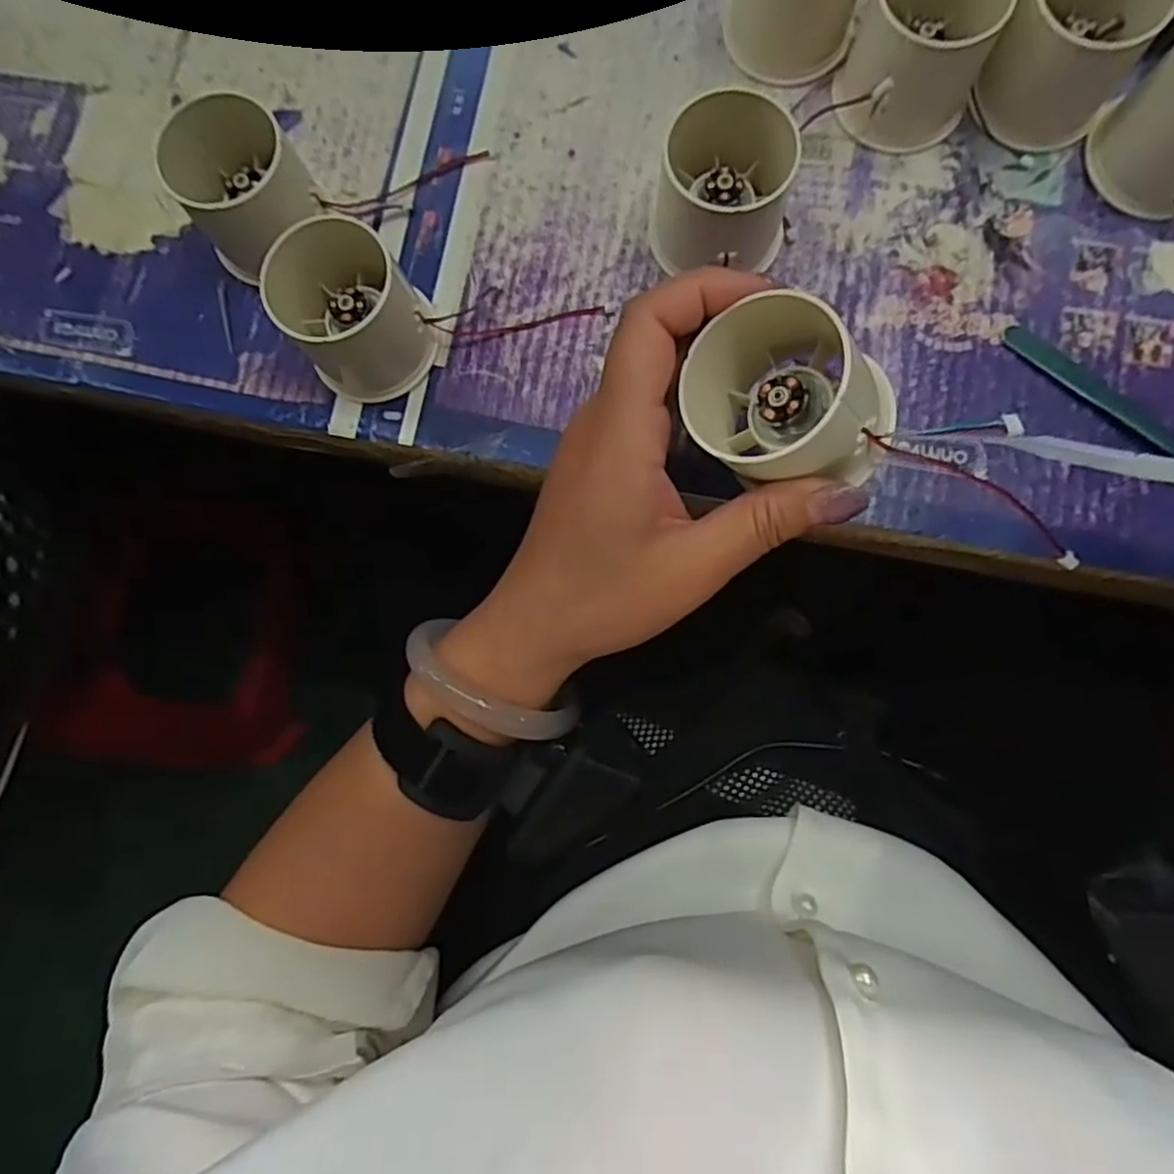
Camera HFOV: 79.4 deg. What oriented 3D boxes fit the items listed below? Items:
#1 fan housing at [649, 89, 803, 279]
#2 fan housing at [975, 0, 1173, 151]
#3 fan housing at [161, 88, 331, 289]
[{"bbox_3d":[0.056,-0.162,0.291,0.057,0.039,0.059,4,84,4],"label":"fan housing"},{"bbox_3d":[0.195,-0.220,0.283,0.050,0.047,0.062,31,86,7],"label":"fan housing"},{"bbox_3d":[-0.140,-0.162,0.294,0.042,0.056,0.050,23,85,6],"label":"fan housing"}]

